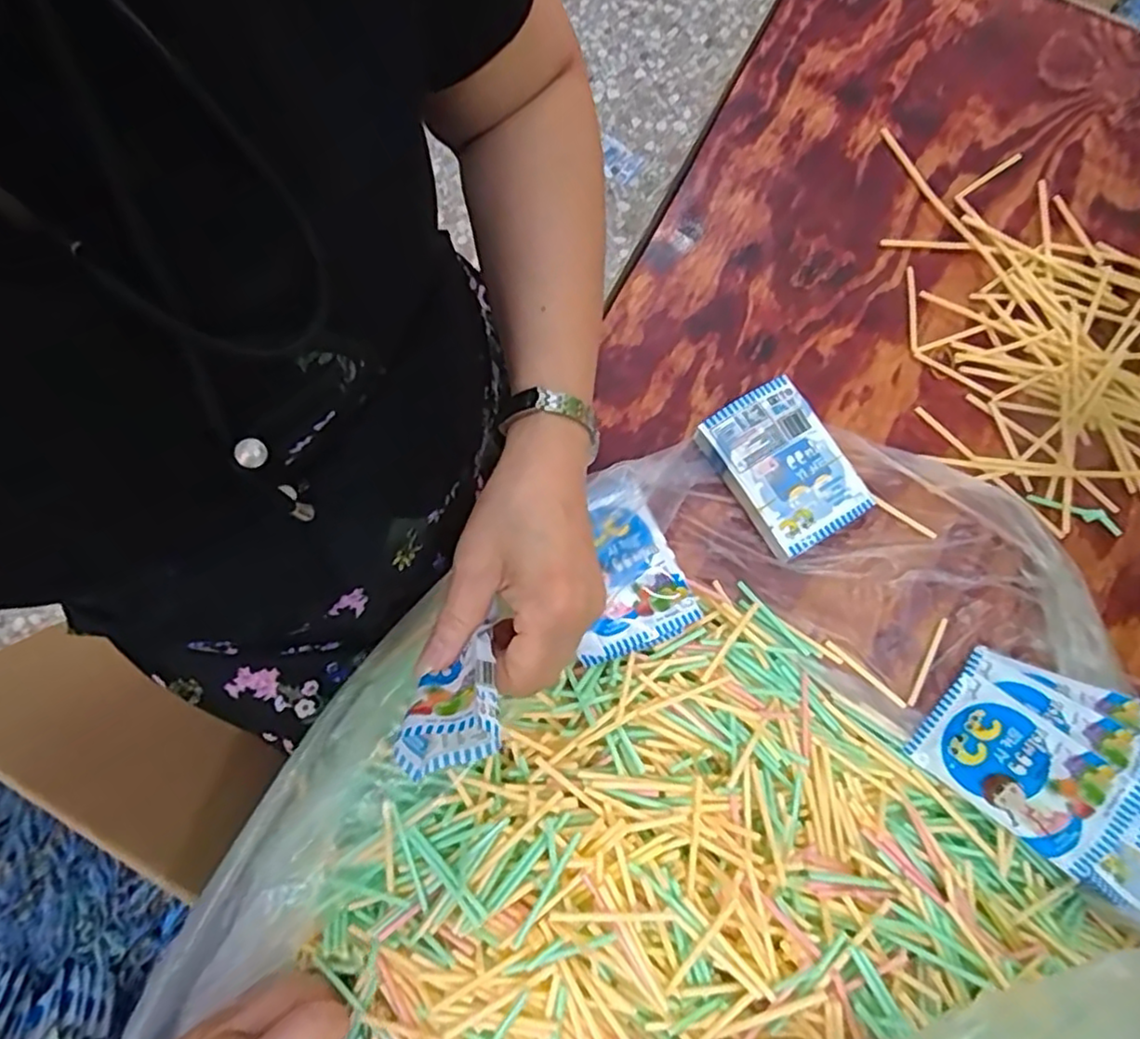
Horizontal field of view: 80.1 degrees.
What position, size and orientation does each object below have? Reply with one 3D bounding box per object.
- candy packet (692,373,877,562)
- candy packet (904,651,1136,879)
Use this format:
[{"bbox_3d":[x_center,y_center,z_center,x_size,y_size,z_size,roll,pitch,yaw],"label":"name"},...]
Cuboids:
[{"bbox_3d":[0.140,-0.035,0.449,0.070,0.028,0.105,-31,79,-6],"label":"candy packet"},{"bbox_3d":[0.261,0.143,0.396,0.101,0.013,0.065,37,92,30],"label":"candy packet"}]

